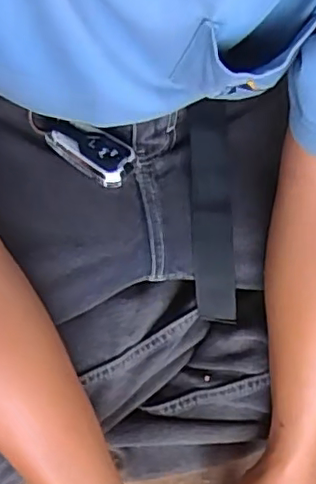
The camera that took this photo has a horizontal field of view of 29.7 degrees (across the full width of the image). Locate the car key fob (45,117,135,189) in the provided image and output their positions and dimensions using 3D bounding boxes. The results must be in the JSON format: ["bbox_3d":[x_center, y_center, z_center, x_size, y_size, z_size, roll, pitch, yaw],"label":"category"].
[{"bbox_3d":[-0.061,-0.079,0.496,0.087,0.018,0.037,32,74,9],"label":"car key fob"}]

